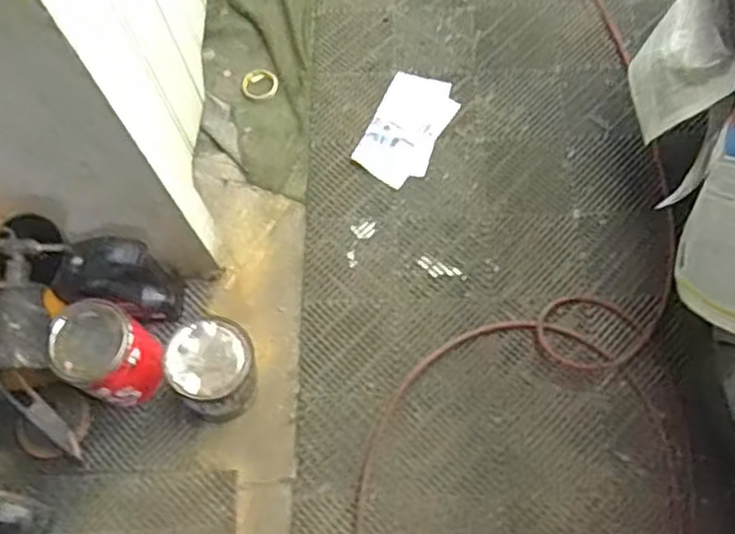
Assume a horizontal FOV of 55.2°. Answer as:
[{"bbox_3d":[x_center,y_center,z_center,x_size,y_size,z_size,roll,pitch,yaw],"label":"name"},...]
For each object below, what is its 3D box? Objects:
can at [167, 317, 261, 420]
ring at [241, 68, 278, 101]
[{"bbox_3d":[-0.288,0.209,1.378,0.153,0.235,0.146,-1,68,3],"label":"can"},{"bbox_3d":[-0.272,-0.462,1.767,0.086,0.025,0.094,-1,68,3],"label":"ring"}]

